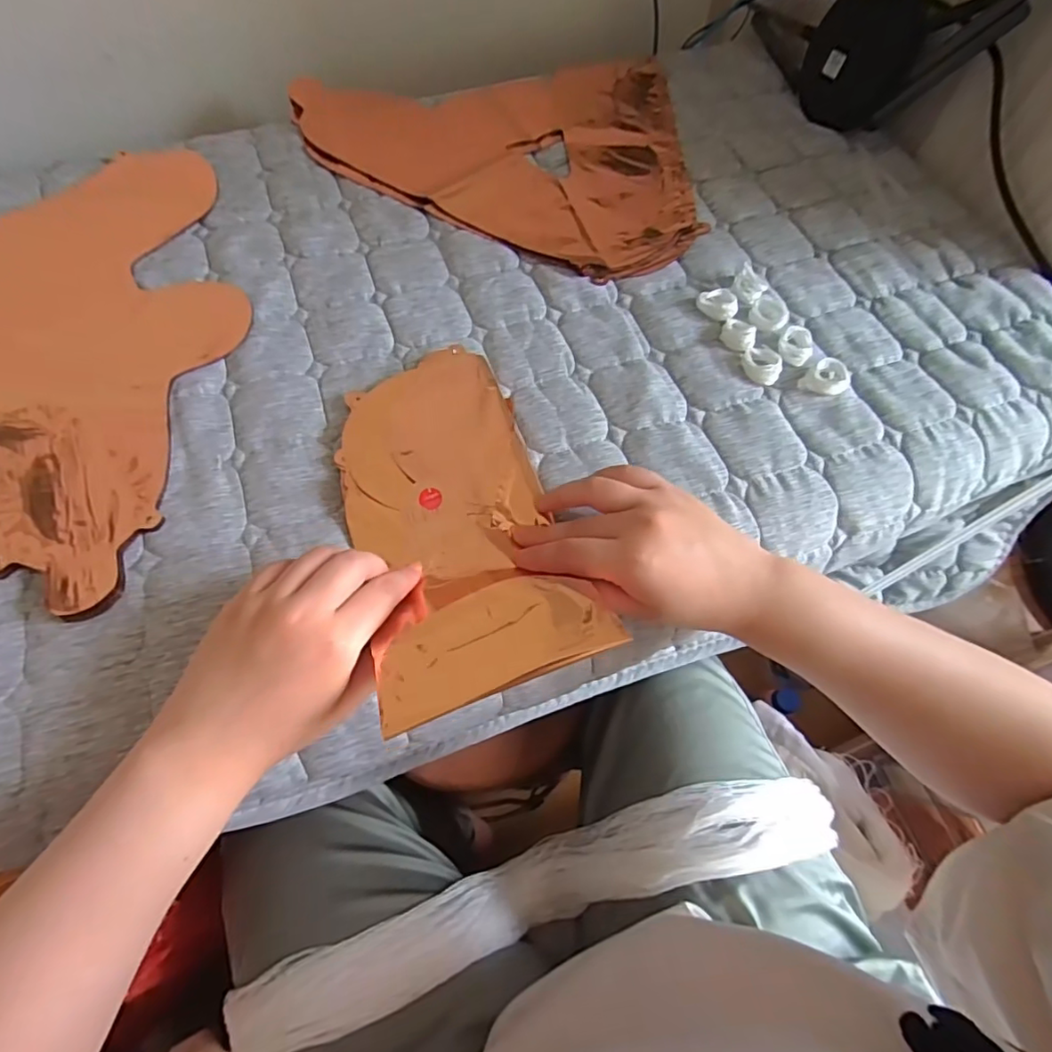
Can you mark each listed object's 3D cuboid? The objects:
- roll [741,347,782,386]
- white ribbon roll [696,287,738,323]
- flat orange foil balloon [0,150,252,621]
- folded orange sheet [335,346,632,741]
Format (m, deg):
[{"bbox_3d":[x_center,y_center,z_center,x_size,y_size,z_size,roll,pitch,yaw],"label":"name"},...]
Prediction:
[{"bbox_3d":[0.184,-0.125,0.434,0.027,0.009,0.033,-20,66,-11],"label":"roll"},{"bbox_3d":[0.158,-0.181,0.460,0.028,0.012,0.030,1,64,-1],"label":"white ribbon roll"},{"bbox_3d":[-0.324,-0.140,0.432,0.200,0.009,0.432,-19,66,-11],"label":"flat orange foil balloon"},{"bbox_3d":[-0.046,-0.009,0.365,0.131,0.040,0.255,-14,60,-8],"label":"folded orange sheet"}]

